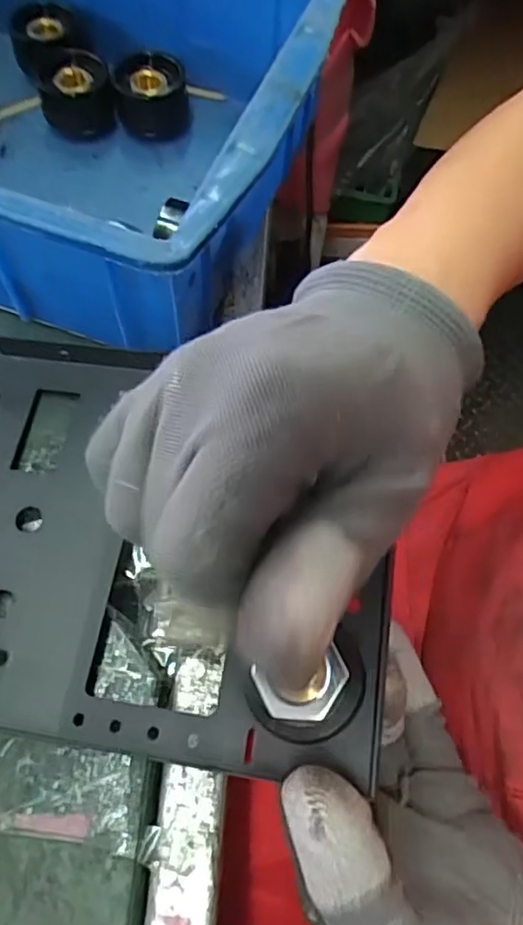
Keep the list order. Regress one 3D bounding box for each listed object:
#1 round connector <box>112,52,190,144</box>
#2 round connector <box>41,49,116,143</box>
[{"bbox_3d":[-0.059,-0.200,0.343,0.037,0.028,0.038,1,64,-2],"label":"round connector"},{"bbox_3d":[-0.098,-0.200,0.341,0.036,0.028,0.036,0,64,-3],"label":"round connector"}]

